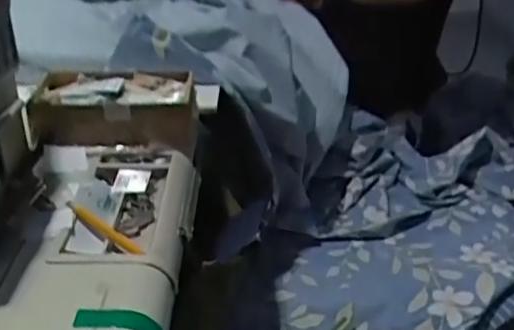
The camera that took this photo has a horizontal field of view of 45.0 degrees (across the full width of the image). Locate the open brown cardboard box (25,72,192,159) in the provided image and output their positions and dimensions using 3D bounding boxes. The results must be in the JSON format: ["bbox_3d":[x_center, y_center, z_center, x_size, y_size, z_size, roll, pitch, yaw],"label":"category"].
[{"bbox_3d":[-0.140,-0.055,0.633,0.158,0.057,0.102,-4,28,-4],"label":"open brown cardboard box"}]

